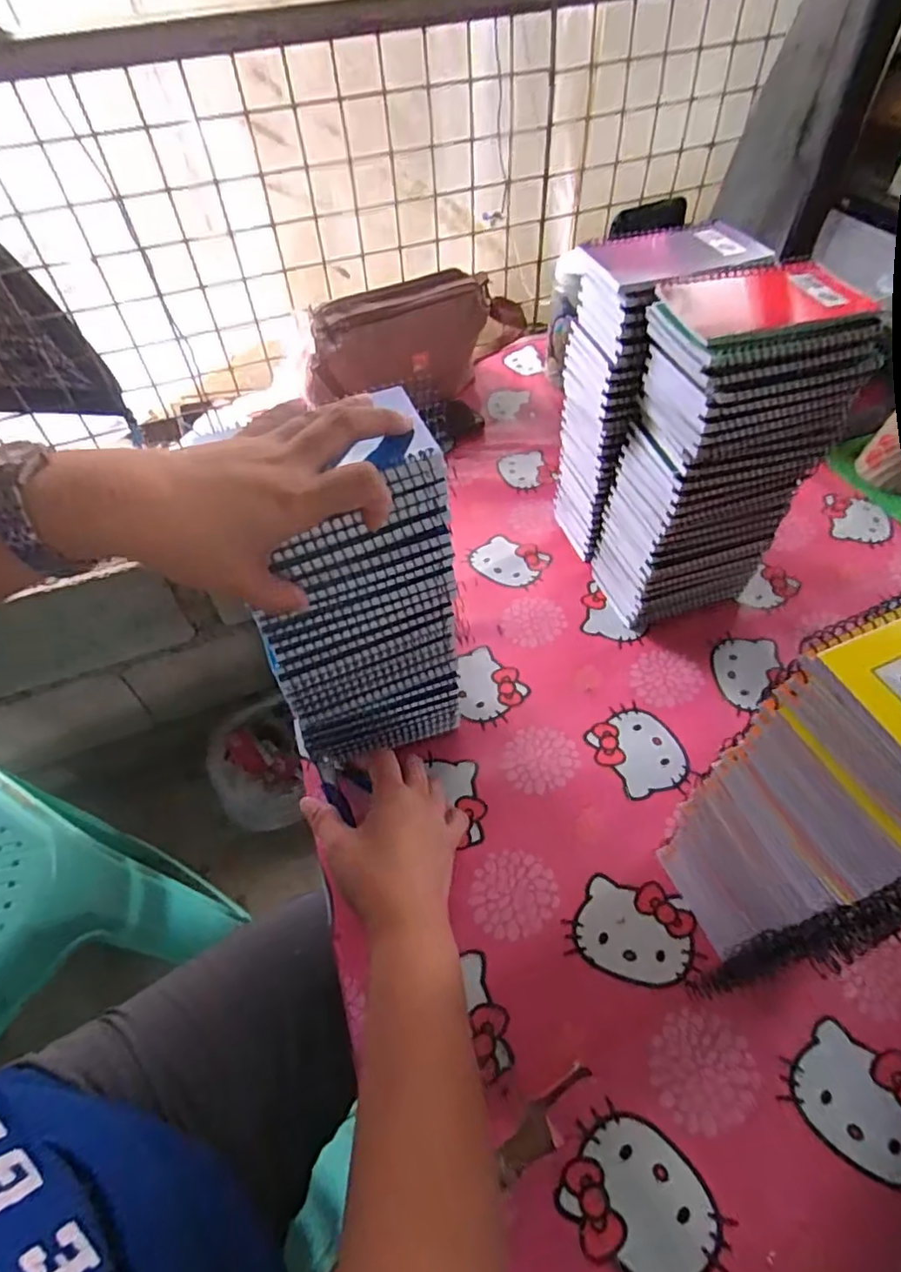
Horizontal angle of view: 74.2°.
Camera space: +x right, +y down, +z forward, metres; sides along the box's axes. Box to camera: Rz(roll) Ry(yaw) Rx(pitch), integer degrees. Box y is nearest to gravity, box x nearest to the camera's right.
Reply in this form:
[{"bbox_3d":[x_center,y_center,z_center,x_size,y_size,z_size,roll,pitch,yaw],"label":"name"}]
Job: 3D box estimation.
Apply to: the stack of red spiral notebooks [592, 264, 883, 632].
[{"bbox_3d":[0.226,-0.145,0.530,0.143,0.282,0.102,-17,53,-9],"label":"stack of red spiral notebooks"}]

